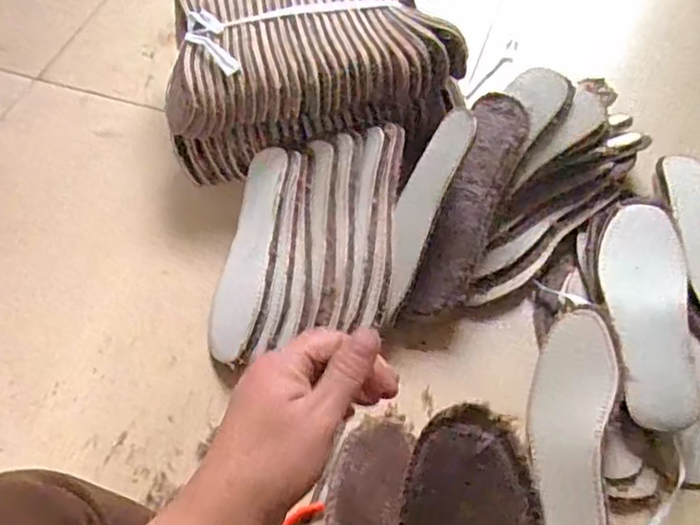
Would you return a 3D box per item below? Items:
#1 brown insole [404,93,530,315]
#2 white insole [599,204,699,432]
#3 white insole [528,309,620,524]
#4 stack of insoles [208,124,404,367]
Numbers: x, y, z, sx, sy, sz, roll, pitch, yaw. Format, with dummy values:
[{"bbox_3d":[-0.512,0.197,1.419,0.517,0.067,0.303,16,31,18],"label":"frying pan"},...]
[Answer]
[{"bbox_3d":[0.125,-0.056,0.665,0.063,0.024,0.234,20,90,-1],"label":"brown insole"},{"bbox_3d":[0.292,0.043,0.637,0.076,0.017,0.237,-2,57,20],"label":"white insole"},{"bbox_3d":[0.203,0.162,0.600,0.082,0.013,0.241,-12,58,45],"label":"white insole"},{"bbox_3d":[-0.049,-0.016,0.718,0.199,0.096,0.259,3,58,4],"label":"stack of insoles"}]

